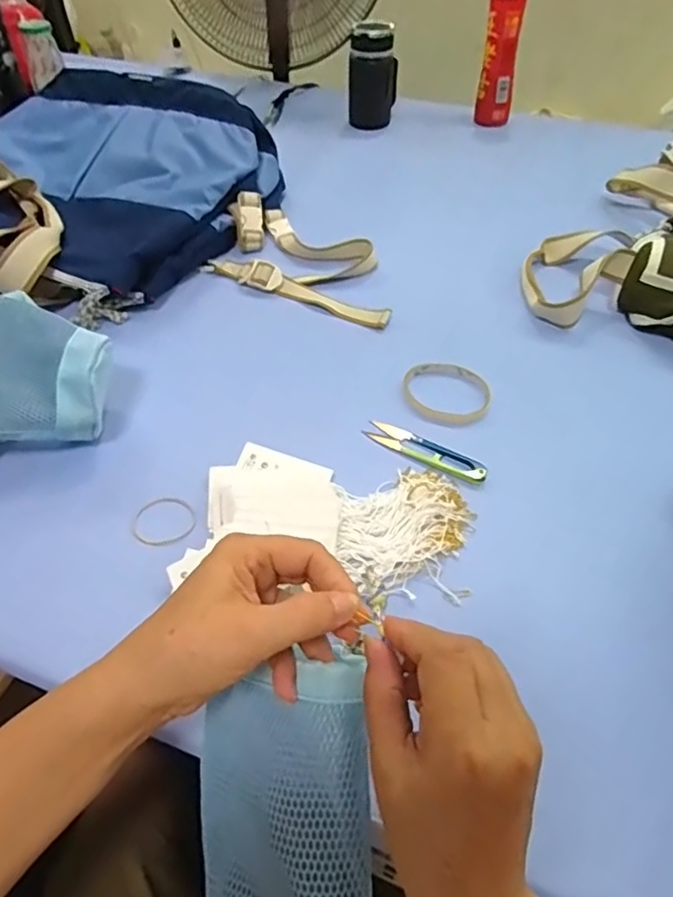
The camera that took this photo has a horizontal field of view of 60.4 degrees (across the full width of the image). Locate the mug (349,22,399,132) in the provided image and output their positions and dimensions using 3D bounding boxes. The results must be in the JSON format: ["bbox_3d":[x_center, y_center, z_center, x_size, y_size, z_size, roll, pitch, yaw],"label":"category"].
[{"bbox_3d":[0.066,-0.662,1.031,0.085,0.148,0.069,5,48,4],"label":"mug"}]

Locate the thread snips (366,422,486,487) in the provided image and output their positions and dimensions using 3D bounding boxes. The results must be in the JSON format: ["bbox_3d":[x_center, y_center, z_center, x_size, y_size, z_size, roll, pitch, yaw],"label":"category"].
[{"bbox_3d":[0.082,0.004,0.534,0.116,0.013,0.030,26,53,21],"label":"thread snips"}]

